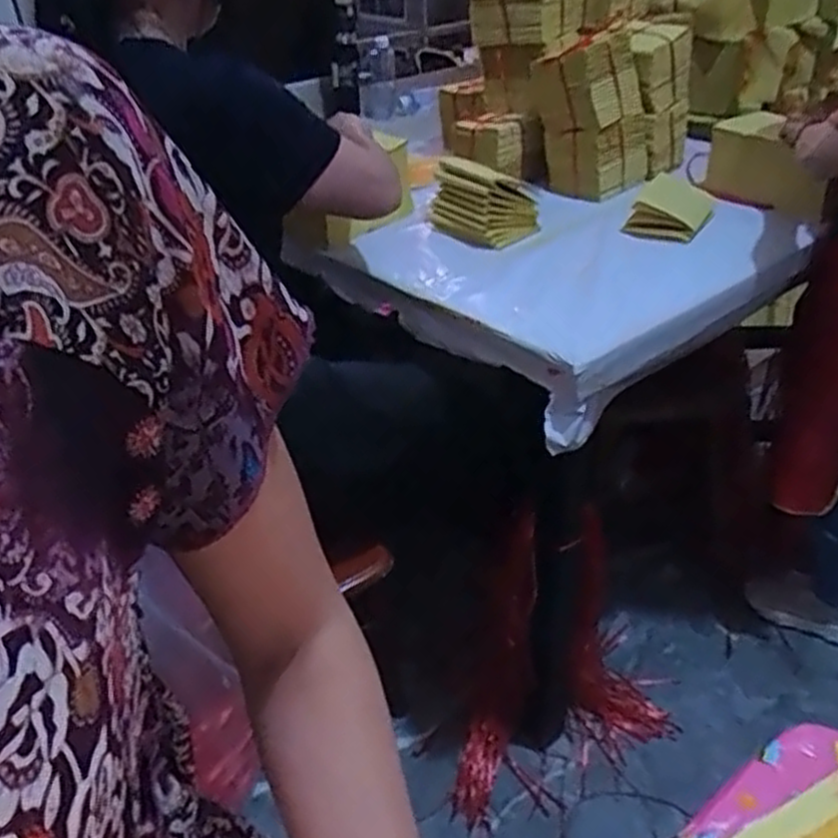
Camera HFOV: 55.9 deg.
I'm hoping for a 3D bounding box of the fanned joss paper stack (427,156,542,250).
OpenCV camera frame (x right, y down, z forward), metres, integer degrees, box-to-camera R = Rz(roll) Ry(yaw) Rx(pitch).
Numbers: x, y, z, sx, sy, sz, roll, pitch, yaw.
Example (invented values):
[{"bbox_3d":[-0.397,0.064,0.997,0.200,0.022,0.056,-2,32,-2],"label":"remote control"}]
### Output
[{"bbox_3d":[0.108,-0.384,1.401,0.203,0.126,0.118,26,47,26],"label":"fanned joss paper stack"}]

